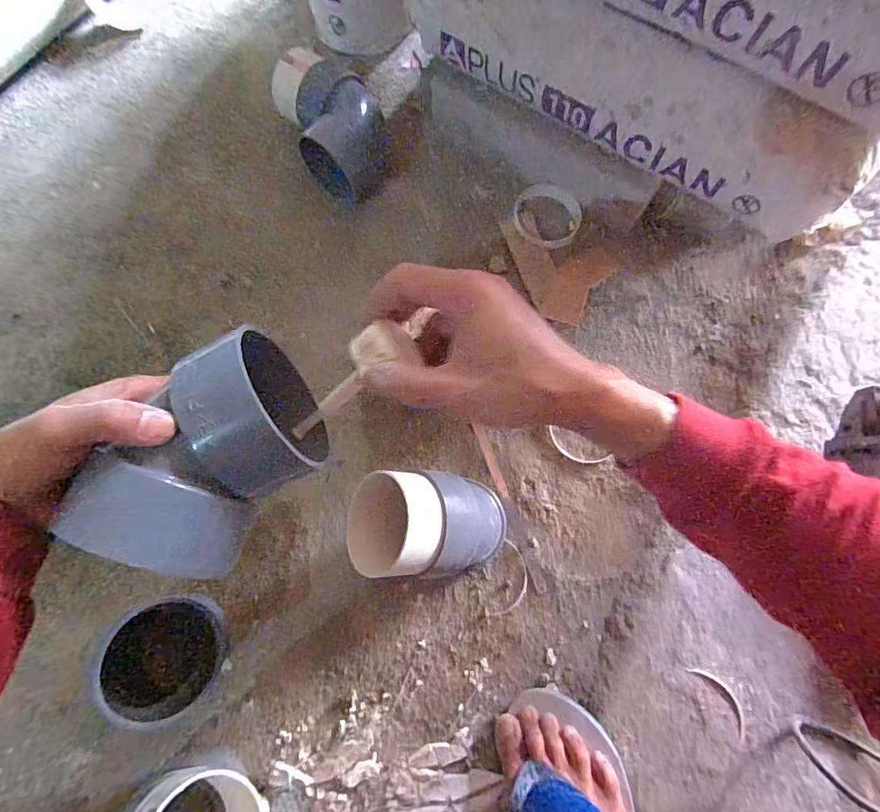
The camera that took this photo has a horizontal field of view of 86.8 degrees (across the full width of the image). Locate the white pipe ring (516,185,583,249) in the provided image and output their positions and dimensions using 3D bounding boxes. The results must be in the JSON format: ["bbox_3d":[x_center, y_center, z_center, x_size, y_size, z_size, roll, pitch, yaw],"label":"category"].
[{"bbox_3d":[0.142,-0.253,0.618,0.090,0.027,0.070,21,75,8],"label":"white pipe ring"}]

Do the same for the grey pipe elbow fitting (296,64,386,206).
[{"bbox_3d":[-0.129,-0.356,0.626,0.110,0.093,0.153,-9,73,-1],"label":"grey pipe elbow fitting"}]

